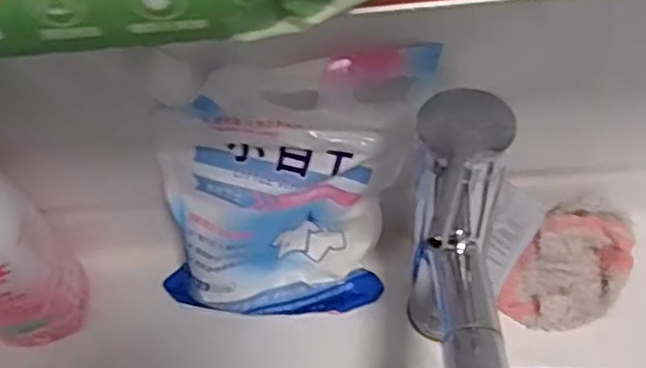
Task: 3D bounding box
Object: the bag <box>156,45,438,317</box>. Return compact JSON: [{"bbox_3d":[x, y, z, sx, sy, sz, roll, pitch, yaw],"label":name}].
[{"bbox_3d":[-0.022,0.009,0.431,0.182,0.181,0.070,-6,54,0],"label":"bag"}]

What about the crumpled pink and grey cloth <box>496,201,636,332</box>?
[{"bbox_3d":[0.169,0.055,0.469,0.066,0.038,0.097,29,62,23],"label":"crumpled pink and grey cloth"}]

